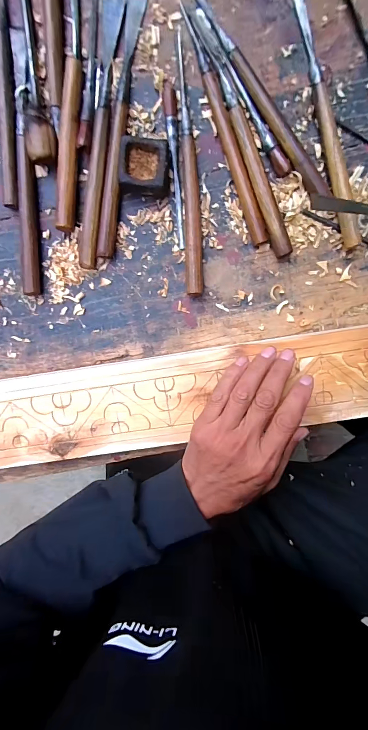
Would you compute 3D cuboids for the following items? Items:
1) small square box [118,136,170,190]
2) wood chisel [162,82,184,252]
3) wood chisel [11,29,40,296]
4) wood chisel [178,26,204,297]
[{"bbox_3d":[-0.039,-0.200,0.325,0.047,0.026,0.044,2,98,-1],"label":"small square box"},{"bbox_3d":[-0.009,-0.207,0.335,0.013,0.009,0.160,-4,98,0],"label":"wood chisel"},{"bbox_3d":[-0.163,-0.201,0.332,0.017,0.015,0.248,1,98,0],"label":"wood chisel"},{"bbox_3d":[0.006,-0.199,0.331,0.017,0.019,0.247,-3,98,0],"label":"wood chisel"}]

